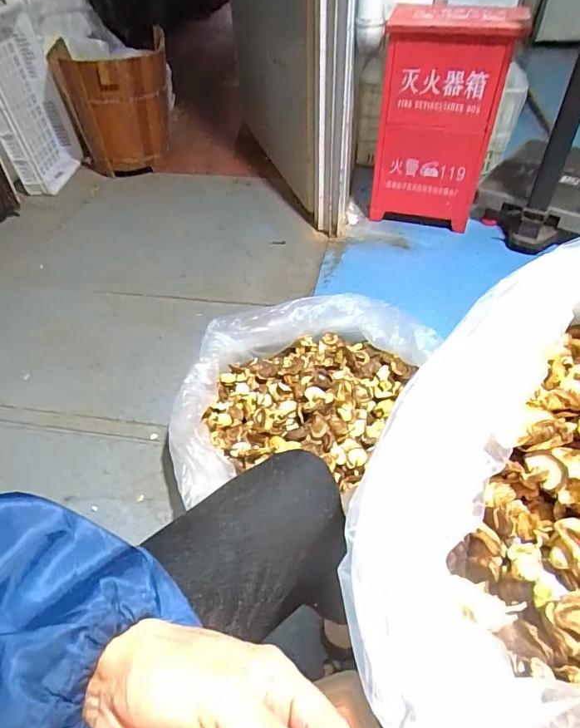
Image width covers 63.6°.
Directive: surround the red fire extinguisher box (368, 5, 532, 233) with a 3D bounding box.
[{"bbox_3d":[0.434,-0.703,1.408,0.332,0.571,0.201,9,45,11],"label":"red fire extinguisher box"}]

